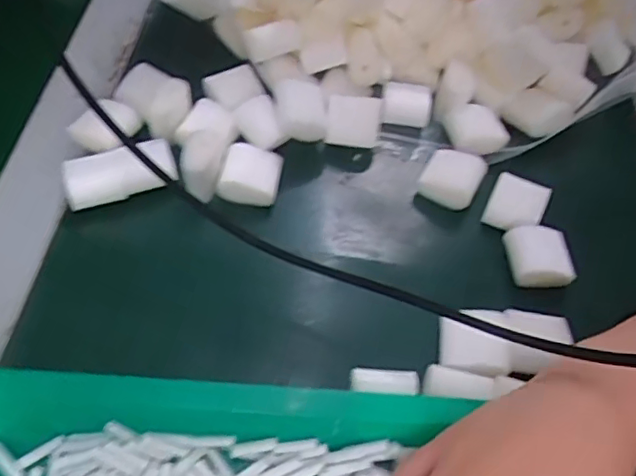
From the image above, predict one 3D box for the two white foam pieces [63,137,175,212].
[{"bbox_3d":[-0.126,-0.042,0.372,0.067,0.019,0.028,-21,59,-15],"label":"two white foam pieces"}]

